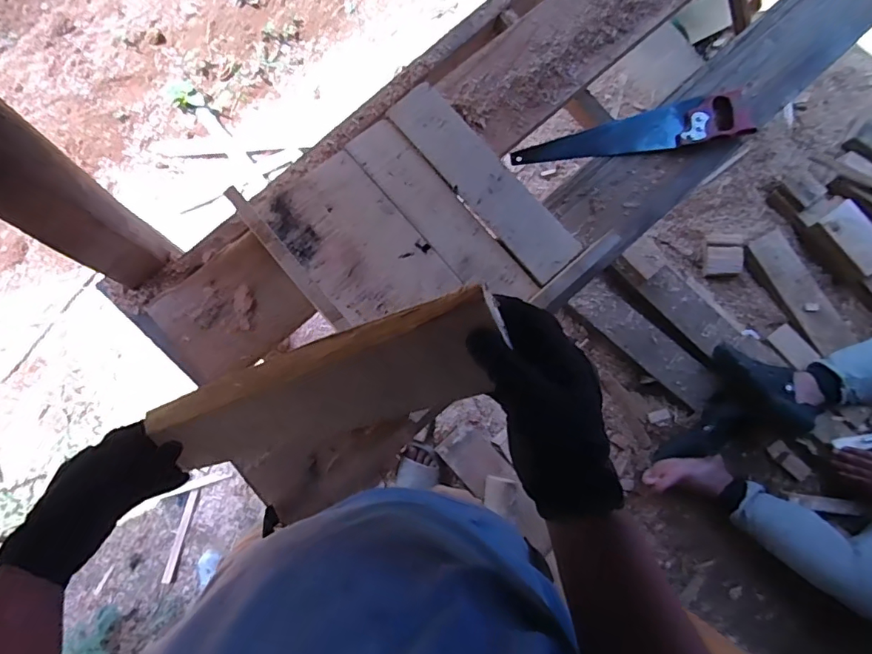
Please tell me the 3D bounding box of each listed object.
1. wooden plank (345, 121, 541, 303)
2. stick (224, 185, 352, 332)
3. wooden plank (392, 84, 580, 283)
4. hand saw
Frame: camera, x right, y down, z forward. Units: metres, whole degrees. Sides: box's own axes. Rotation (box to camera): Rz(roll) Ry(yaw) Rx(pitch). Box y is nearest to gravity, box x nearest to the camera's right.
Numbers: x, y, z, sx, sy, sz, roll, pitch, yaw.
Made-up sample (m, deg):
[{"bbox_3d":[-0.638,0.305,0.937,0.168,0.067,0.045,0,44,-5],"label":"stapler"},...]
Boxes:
[{"bbox_3d":[0.008,-0.178,0.814,0.086,0.016,0.372,-41,83,-8],"label":"wooden plank"},{"bbox_3d":[-0.211,-0.092,0.720,0.021,0.013,0.248,-40,103,-7],"label":"stick"},{"bbox_3d":[0.079,-0.238,0.823,0.098,0.027,0.376,-42,83,-8],"label":"wooden plank"},{"bbox_3d":[0.342,-0.343,0.869,0.416,0.034,0.095,-10,80,-3],"label":"hand saw"}]

